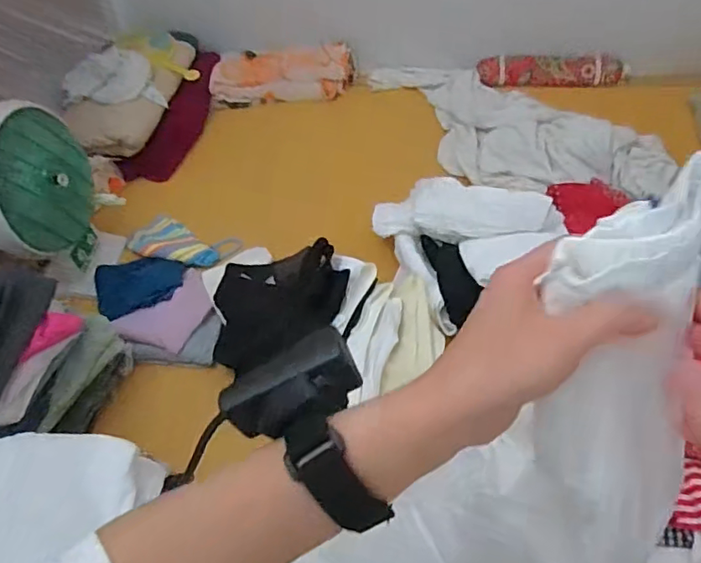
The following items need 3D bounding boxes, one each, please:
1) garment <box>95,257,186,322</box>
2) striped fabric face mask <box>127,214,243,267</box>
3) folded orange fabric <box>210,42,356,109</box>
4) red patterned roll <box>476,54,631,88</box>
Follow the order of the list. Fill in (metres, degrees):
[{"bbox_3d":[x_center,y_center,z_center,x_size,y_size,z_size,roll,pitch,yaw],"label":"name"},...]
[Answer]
[{"bbox_3d":[-0.460,0.009,1.227,0.201,0.040,0.178,-13,48,-7],"label":"garment"},{"bbox_3d":[-0.401,-0.088,1.330,0.247,0.032,0.147,17,51,19],"label":"striped fabric face mask"},{"bbox_3d":[-0.206,-0.635,1.736,0.445,0.107,0.156,-5,47,0],"label":"folded orange fabric"},{"bbox_3d":[0.594,-0.617,1.646,0.425,0.076,0.073,-1,47,4],"label":"red patterned roll"}]

